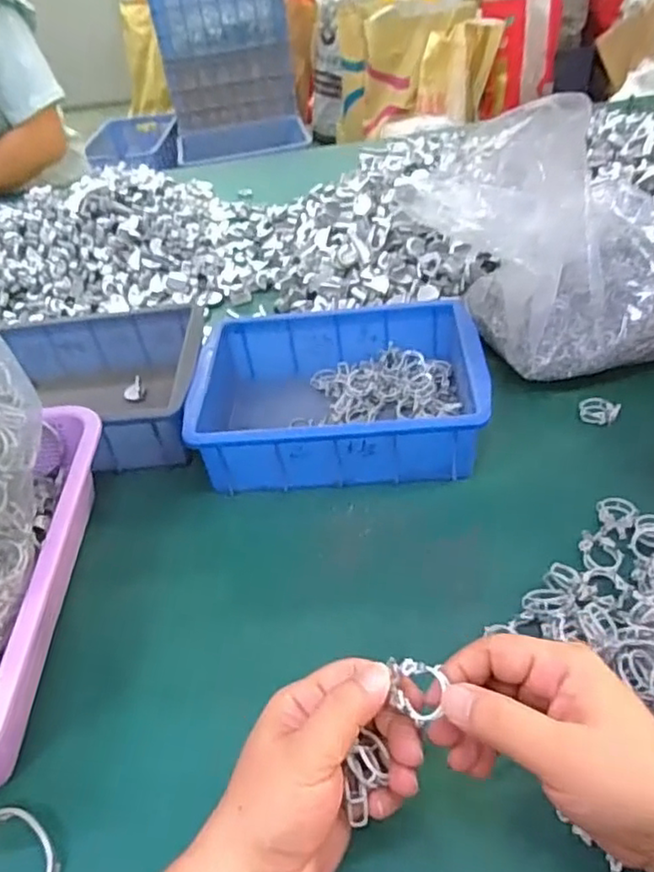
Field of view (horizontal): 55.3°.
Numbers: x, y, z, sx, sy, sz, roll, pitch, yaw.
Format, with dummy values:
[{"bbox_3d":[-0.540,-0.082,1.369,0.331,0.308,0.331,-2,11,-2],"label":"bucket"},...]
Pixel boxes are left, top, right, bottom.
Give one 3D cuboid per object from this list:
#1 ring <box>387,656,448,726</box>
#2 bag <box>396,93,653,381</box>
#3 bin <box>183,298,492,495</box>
[{"bbox_3d":[0.040,0.118,0.290,0.028,0.013,0.025,13,47,21],"label":"ring"},{"bbox_3d":[0.251,-0.183,0.570,0.205,0.179,0.186,-18,44,-10],"label":"bag"},{"bbox_3d":[0.010,-0.038,0.558,0.239,0.074,0.166,-3,43,5],"label":"bin"}]

